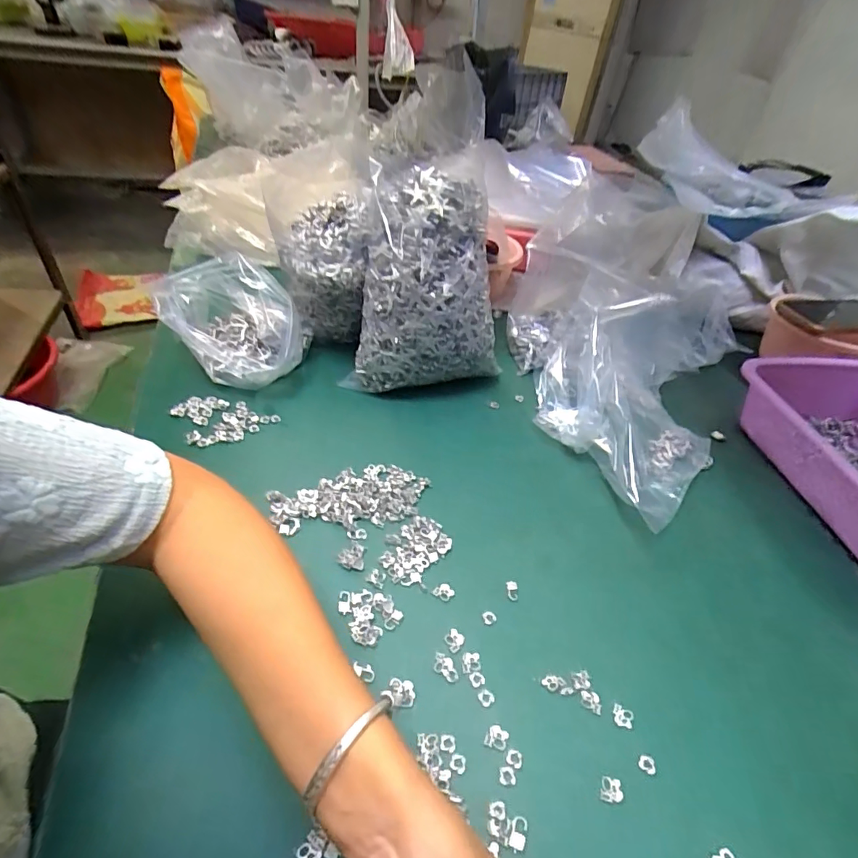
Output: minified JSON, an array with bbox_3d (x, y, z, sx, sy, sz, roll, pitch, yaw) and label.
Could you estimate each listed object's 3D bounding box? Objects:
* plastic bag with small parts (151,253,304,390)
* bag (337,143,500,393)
[{"bbox_3d":[-0.214,-0.120,0.547,0.143,0.098,0.098,13,41,6],"label":"plastic bag with small parts"},{"bbox_3d":[0.002,-0.148,0.546,0.157,0.233,0.120,12,41,5],"label":"bag"}]

